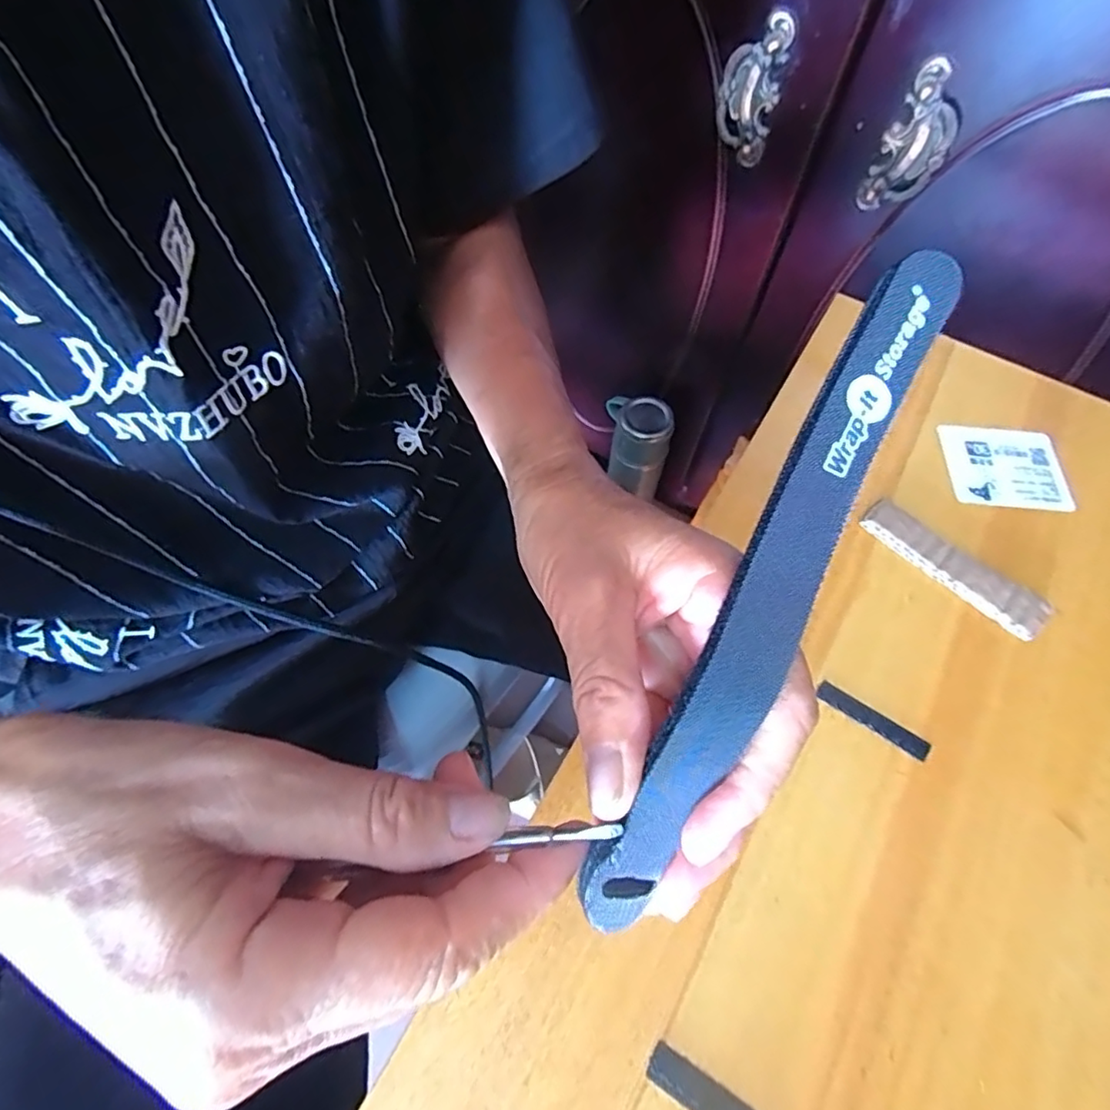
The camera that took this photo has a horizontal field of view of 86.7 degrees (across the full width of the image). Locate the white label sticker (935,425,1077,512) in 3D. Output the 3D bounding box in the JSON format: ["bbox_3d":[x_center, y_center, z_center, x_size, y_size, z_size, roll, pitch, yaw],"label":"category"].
[{"bbox_3d":[0.236,-0.046,0.310,0.058,0.004,0.049,4,64,3],"label":"white label sticker"}]

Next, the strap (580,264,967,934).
[{"bbox_3d":[0.058,0.007,0.154,0.024,0.014,0.188,27,83,13],"label":"strap"}]

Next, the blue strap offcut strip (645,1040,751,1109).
[{"bbox_3d":[0.052,0.176,0.188,0.047,0.004,0.011,30,67,13],"label":"blue strap offcut strip"}]

